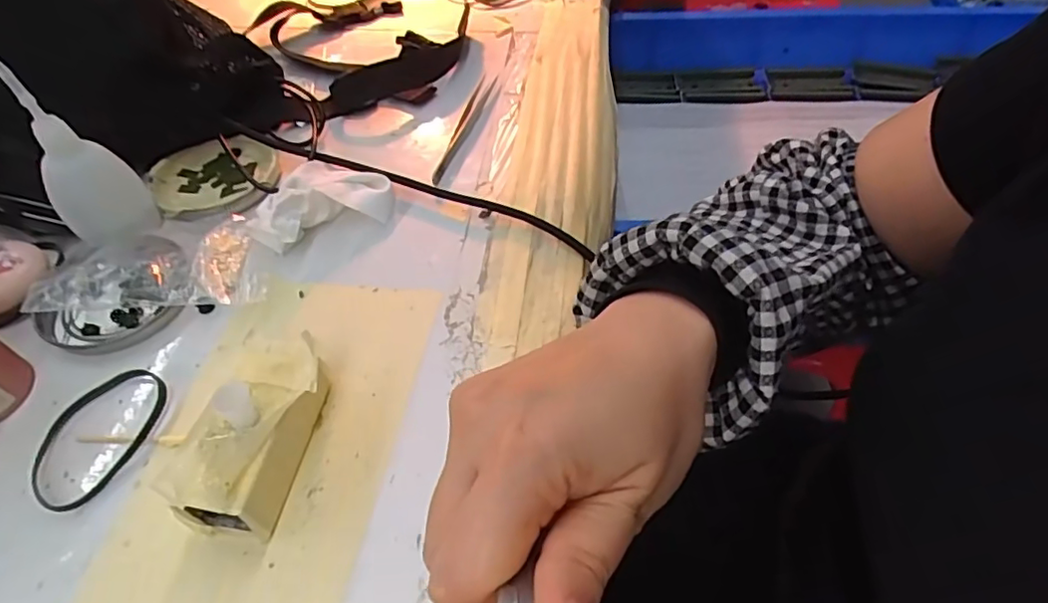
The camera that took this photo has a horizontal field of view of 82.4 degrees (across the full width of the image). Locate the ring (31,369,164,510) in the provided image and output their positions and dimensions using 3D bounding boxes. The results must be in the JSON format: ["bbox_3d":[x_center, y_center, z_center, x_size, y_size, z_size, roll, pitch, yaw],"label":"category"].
[{"bbox_3d":[-0.203,0.062,0.284,0.048,0.004,0.071,16,54,15],"label":"ring"}]

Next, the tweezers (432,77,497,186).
[{"bbox_3d":[-0.041,-0.125,0.423,0.011,0.008,0.123,10,52,11],"label":"tweezers"}]

